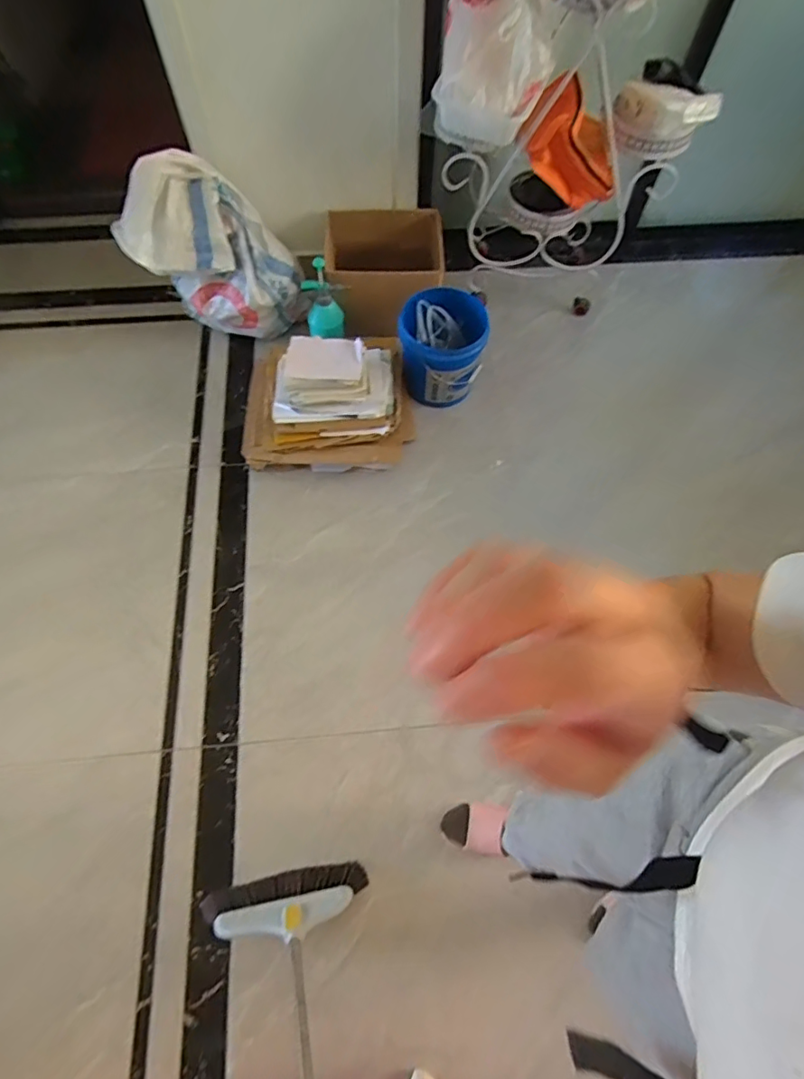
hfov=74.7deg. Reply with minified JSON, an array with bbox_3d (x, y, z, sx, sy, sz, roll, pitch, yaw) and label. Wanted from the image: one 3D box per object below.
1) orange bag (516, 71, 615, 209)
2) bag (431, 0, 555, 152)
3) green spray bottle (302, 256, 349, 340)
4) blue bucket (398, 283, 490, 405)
[{"bbox_3d":[0.471,-1.108,1.490,0.290,0.241,0.182,7,65,1],"label":"orange bag"},{"bbox_3d":[0.229,-1.175,1.312,0.281,0.303,0.200,4,65,-1],"label":"bag"},{"bbox_3d":[-0.235,-0.730,1.619,0.125,0.244,0.110,-16,67,-9],"label":"green spray bottle"},{"bbox_3d":[0.117,-0.580,1.630,0.245,0.269,0.246,0,64,0],"label":"blue bucket"}]

